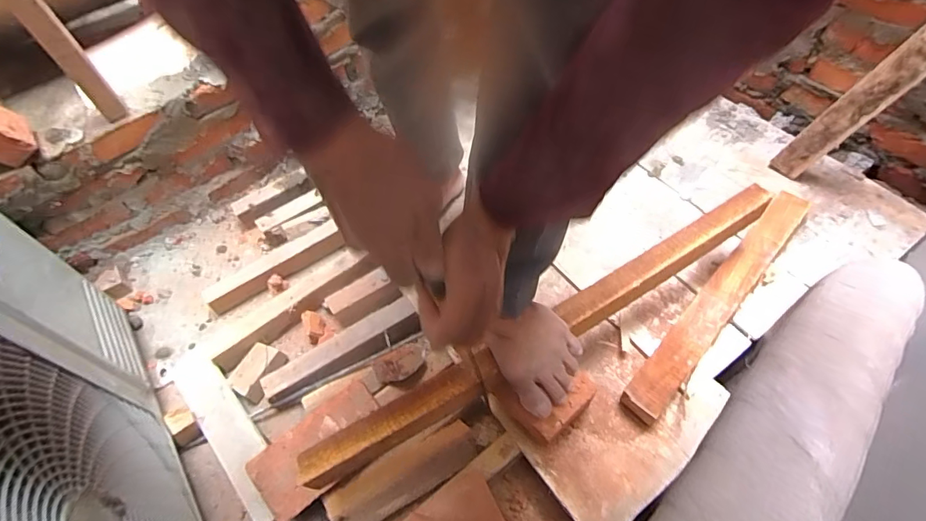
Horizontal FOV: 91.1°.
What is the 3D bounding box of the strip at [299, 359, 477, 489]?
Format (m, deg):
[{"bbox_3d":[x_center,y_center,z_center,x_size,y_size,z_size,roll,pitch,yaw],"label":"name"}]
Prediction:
[{"bbox_3d":[-0.087,0.198,0.552,0.232,0.032,0.045,-27,58,-12],"label":"strip"}]

